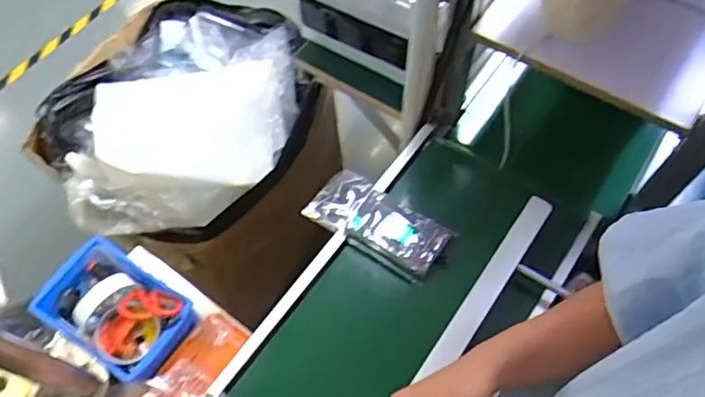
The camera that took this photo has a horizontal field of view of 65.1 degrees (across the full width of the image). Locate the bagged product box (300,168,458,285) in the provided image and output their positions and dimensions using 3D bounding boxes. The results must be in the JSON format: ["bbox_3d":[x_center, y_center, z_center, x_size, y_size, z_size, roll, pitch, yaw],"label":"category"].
[{"bbox_3d":[0.037,0.037,0.813,0.204,0.020,0.097,31,66,18],"label":"bagged product box"}]

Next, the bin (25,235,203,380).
[{"bbox_3d":[-0.347,0.157,0.802,0.216,0.064,0.138,29,65,17],"label":"bin"}]

